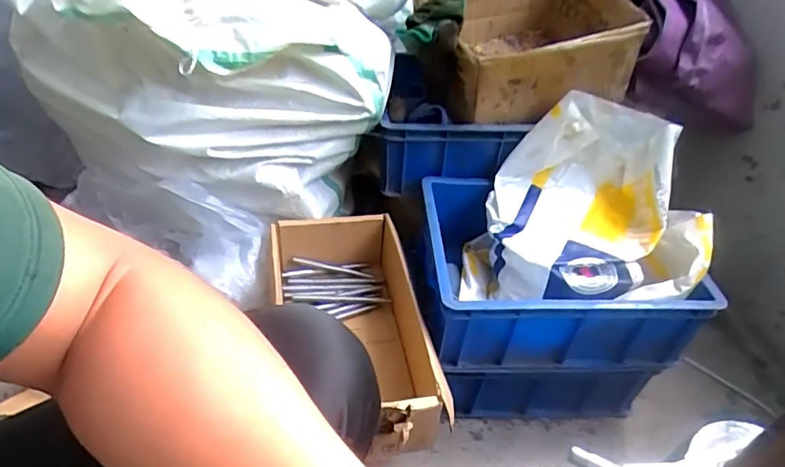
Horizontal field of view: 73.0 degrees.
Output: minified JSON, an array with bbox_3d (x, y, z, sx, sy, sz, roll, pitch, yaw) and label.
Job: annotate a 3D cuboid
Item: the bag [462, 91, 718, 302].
[{"bbox_3d":[0.301,-0.024,0.810,0.317,0.240,0.280,20,43,15],"label":"bag"}]

